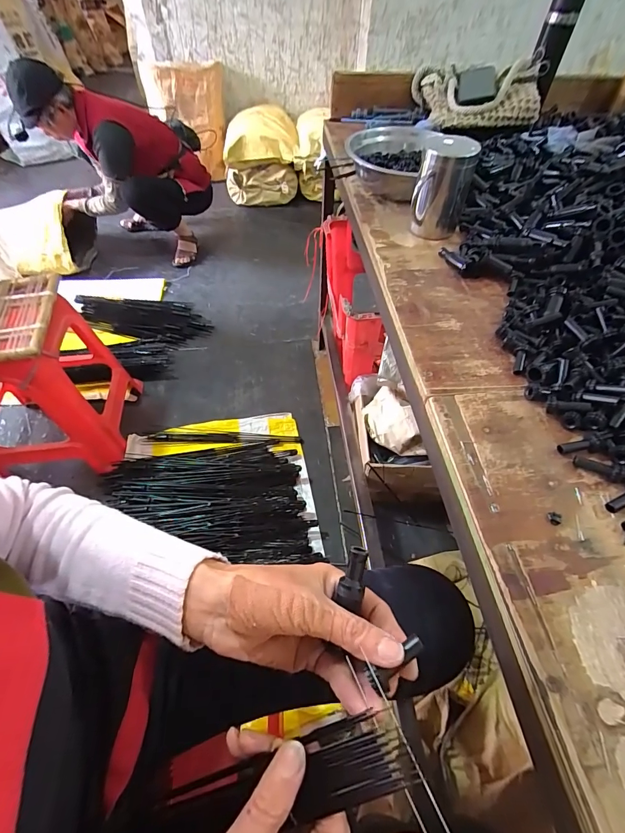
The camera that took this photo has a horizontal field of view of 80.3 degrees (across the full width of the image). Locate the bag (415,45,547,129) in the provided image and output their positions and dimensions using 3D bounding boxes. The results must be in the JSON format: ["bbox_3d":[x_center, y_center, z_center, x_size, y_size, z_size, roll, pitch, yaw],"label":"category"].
[{"bbox_3d":[0.375,-0.718,0.819,0.287,0.077,0.187,5,57,2],"label":"bag"}]

